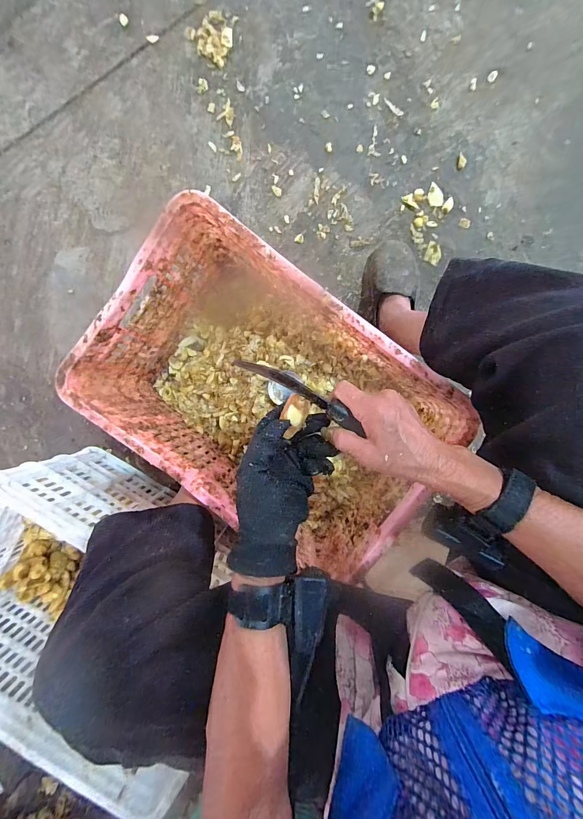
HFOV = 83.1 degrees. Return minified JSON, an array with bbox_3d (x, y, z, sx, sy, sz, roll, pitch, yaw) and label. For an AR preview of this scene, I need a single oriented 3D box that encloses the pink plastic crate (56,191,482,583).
[{"bbox_3d":[-0.032,-0.023,0.598,0.514,0.285,0.339,38,95,2],"label":"pink plastic crate"}]

